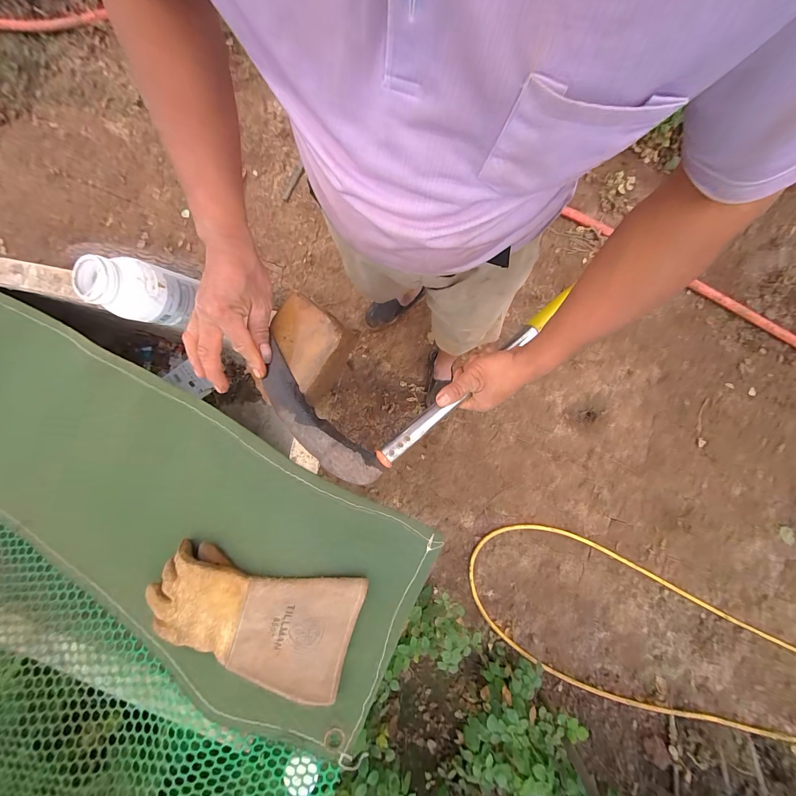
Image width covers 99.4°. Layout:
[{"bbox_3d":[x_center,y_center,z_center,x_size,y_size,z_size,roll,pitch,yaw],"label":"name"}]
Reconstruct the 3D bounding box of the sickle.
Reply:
[{"bbox_3d":[0.053,-0.035,0.434,0.407,0.029,0.180,-22,81,-12],"label":"sickle"}]

